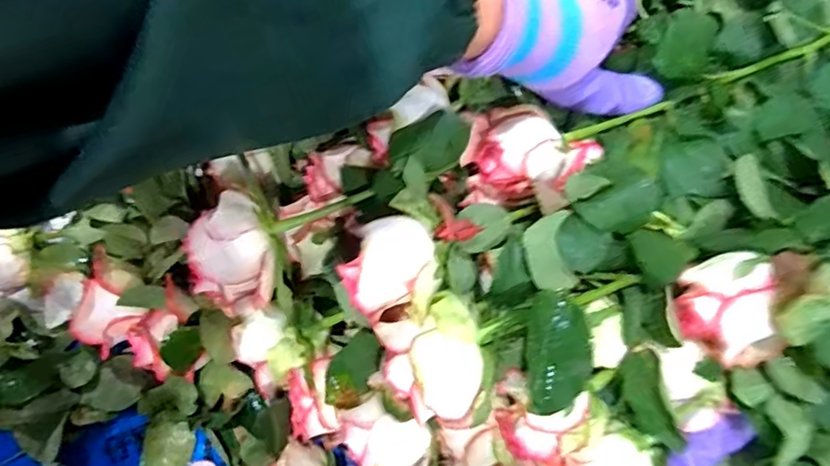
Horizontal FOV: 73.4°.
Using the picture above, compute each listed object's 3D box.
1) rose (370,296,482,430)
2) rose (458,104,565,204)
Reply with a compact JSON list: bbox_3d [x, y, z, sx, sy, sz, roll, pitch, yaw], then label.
[{"bbox_3d":[0.012,0.069,0.283,0.047,0.045,0.063,-23,78,-6],"label":"rose"},{"bbox_3d":[0.055,-0.046,0.311,0.045,0.041,0.049,-41,81,-9],"label":"rose"}]

